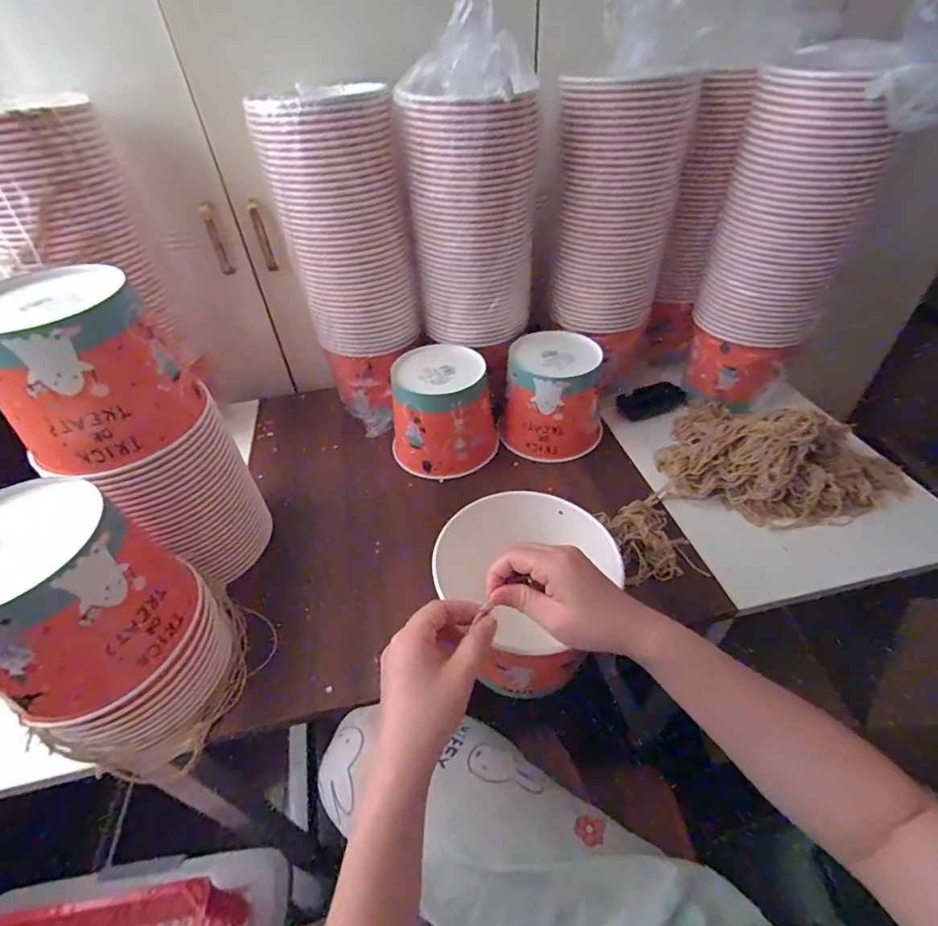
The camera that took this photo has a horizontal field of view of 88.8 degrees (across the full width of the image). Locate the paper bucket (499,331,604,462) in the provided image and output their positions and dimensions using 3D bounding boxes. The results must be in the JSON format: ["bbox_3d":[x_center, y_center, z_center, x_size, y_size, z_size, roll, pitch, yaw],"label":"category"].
[{"bbox_3d":[0.126,-0.095,0.705,0.142,0.134,0.140,9,45,14],"label":"paper bucket"}]

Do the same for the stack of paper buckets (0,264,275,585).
[{"bbox_3d":[-0.323,-0.012,0.488,0.152,0.311,0.150,-35,51,-29],"label":"stack of paper buckets"}]

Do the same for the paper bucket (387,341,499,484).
[{"bbox_3d":[-0.037,-0.072,0.690,0.147,0.133,0.147,-5,43,-1],"label":"paper bucket"}]

